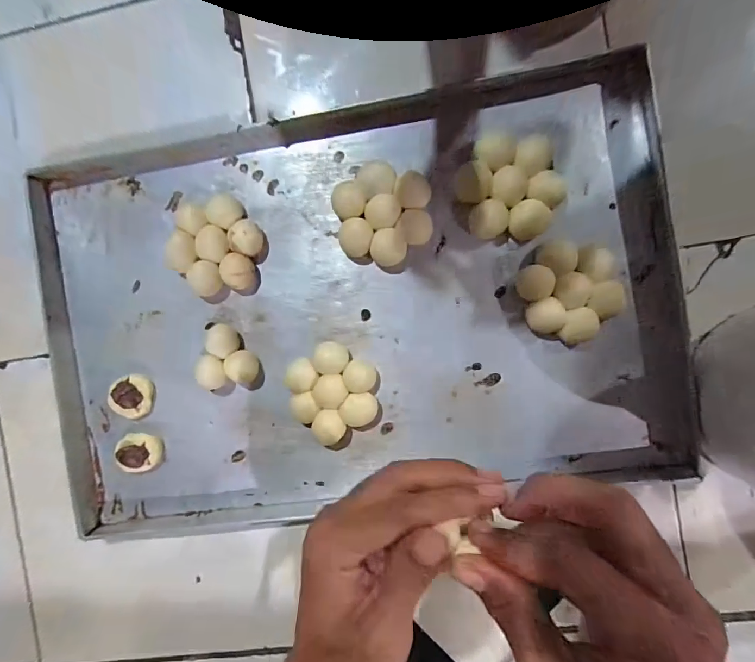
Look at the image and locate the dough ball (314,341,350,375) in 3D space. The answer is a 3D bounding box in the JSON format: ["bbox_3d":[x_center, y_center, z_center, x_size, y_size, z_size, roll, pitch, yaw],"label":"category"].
[{"bbox_3d":[-0.050,0.030,0.461,0.035,0.024,0.035,0,92,6],"label":"dough ball"}]

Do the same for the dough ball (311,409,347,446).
[{"bbox_3d":[-0.054,0.107,0.464,0.040,0.024,0.038,0,92,6],"label":"dough ball"}]

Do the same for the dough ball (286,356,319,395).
[{"bbox_3d":[-0.084,0.050,0.467,0.035,0.027,0.039,28,95,4],"label":"dough ball"}]

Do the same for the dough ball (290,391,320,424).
[{"bbox_3d":[-0.081,0.085,0.466,0.032,0.023,0.036,-28,89,6],"label":"dough ball"}]

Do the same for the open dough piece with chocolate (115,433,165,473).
[{"bbox_3d":[-0.288,0.147,0.492,0.052,0.018,0.046,-5,91,6],"label":"open dough piece with chocolate"}]

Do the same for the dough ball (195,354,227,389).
[{"bbox_3d":[-0.193,0.048,0.478,0.031,0.023,0.040,3,92,6],"label":"dough ball"}]

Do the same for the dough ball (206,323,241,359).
[{"bbox_3d":[-0.181,0.011,0.478,0.036,0.020,0.036,0,92,6],"label":"dough ball"}]

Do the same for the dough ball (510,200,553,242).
[{"bbox_3d":[0.160,-0.118,0.434,0.039,0.030,0.038,0,92,6],"label":"dough ball"}]

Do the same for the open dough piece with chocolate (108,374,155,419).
[{"bbox_3d":[-0.294,0.079,0.488,0.047,0.022,0.050,0,92,6],"label":"open dough piece with chocolate"}]

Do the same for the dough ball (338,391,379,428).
[{"bbox_3d":[-0.020,0.088,0.461,0.038,0.022,0.039,0,92,6],"label":"dough ball"}]

